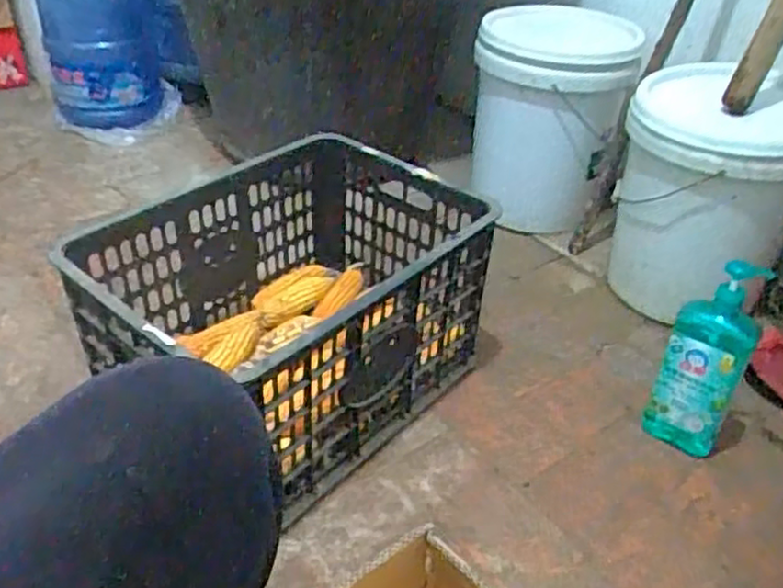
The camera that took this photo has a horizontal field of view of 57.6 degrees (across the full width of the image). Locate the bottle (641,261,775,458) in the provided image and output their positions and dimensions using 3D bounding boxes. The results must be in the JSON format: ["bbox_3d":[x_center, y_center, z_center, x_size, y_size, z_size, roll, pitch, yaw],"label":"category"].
[{"bbox_3d":[0.433,0.101,0.995,0.102,0.288,0.071,20,40,23],"label":"bottle"}]

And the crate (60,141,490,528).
[{"bbox_3d":[-0.130,0.018,1.025,0.386,0.288,0.540,27,43,30],"label":"crate"}]

